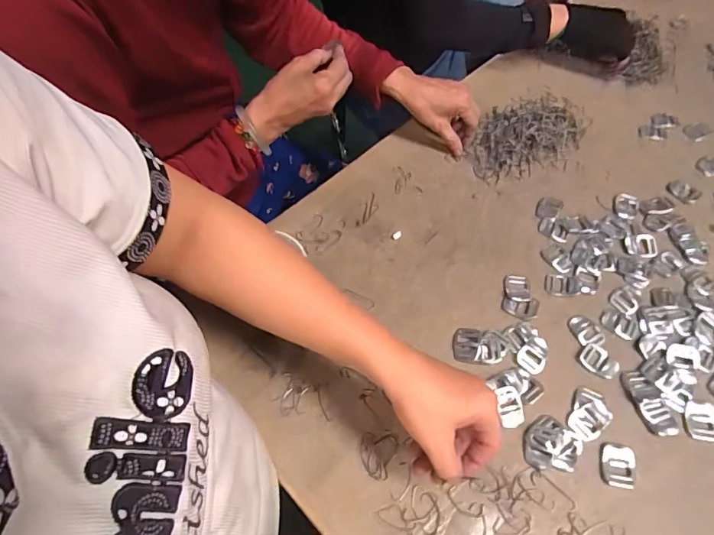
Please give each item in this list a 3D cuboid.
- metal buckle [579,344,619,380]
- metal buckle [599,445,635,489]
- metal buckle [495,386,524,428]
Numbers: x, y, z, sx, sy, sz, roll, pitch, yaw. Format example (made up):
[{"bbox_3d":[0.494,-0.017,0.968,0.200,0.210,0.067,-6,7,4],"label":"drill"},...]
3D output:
[{"bbox_3d":[0.263,0.101,0.496,0.030,0.004,0.038,-39,65,-19],"label":"metal buckle"},{"bbox_3d":[0.251,0.190,0.441,0.031,0.004,0.039,11,60,8],"label":"metal buckle"},{"bbox_3d":[0.156,0.141,0.466,0.024,0.006,0.039,-1,59,1],"label":"metal buckle"}]

